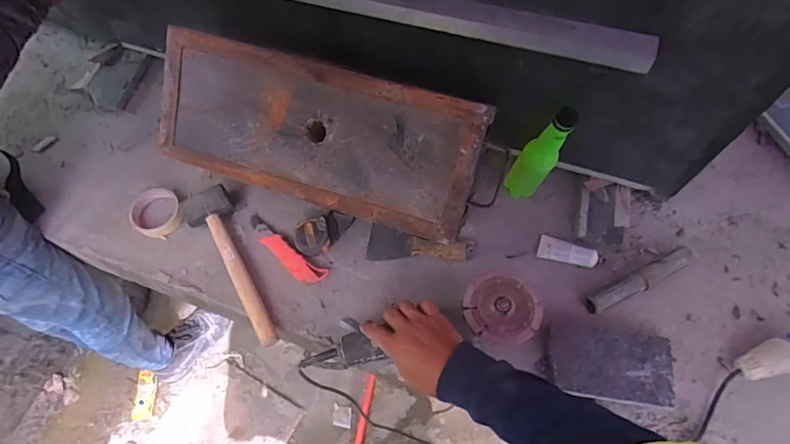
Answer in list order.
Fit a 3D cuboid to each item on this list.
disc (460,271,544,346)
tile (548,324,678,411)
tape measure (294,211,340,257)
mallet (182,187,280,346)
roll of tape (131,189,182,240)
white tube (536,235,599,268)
[{"bbox_3d":[0.152,0.119,0.642,0.104,0.013,0.100,0,64,0],"label":"disc"},{"bbox_3d":[0.317,0.211,0.670,0.170,0.031,0.097,7,64,4],"label":"tile"},{"bbox_3d":[-0.129,0.022,0.770,0.080,0.032,0.062,-30,67,-13],"label":"tape measure"},{"bbox_3d":[-0.261,0.066,0.745,0.078,0.049,0.296,-29,67,-13],"label":"mallet"},{"bbox_3d":[-0.420,-0.017,0.801,0.082,0.027,0.095,-39,70,-17],"label":"roll of tape"},{"bbox_3d":[0.286,0.051,0.757,0.093,0.016,0.041,16,64,23],"label":"white tube"}]

